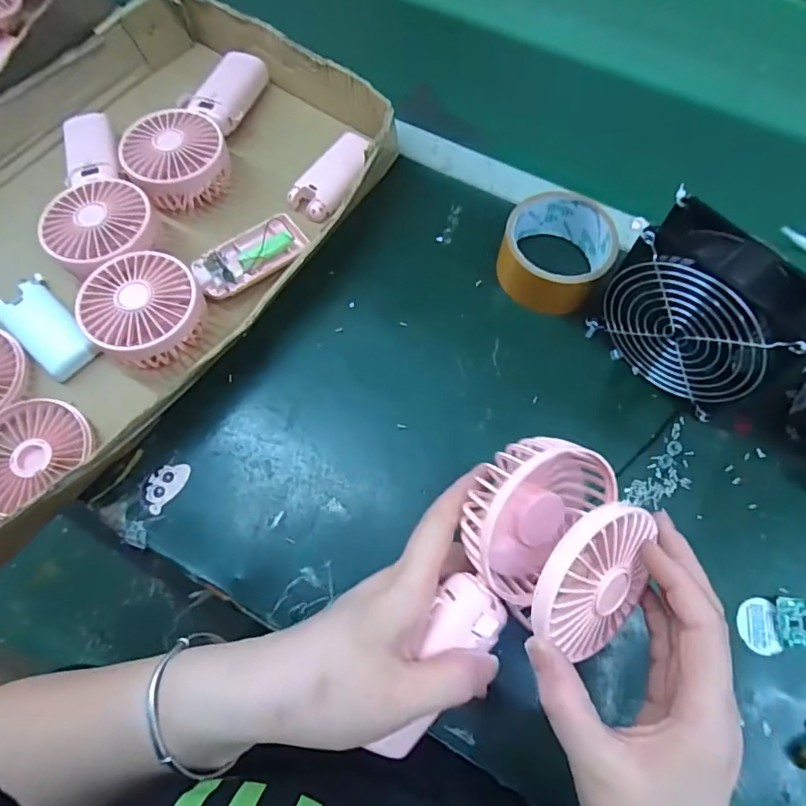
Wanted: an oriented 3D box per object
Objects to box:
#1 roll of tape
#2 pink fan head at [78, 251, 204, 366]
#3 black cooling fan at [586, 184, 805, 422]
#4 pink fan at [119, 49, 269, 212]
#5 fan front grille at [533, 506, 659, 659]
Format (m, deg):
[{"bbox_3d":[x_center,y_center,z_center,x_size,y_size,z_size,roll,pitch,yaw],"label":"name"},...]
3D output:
[{"bbox_3d":[0.127,-0.123,0.413,0.087,0.045,0.089,0,69,1],"label":"roll of tape"},{"bbox_3d":[-0.202,-0.072,0.396,0.081,0.048,0.084,40,75,15],"label":"pink fan head"},{"bbox_3d":[0.205,-0.060,0.351,0.052,0.117,0.116,-40,74,-12],"label":"black cooling fan"},{"bbox_3d":[-0.192,-0.260,0.461,0.082,0.034,0.182,10,70,5],"label":"pink fan"},{"bbox_3d":[0.098,0.094,0.255,0.075,0.014,0.084,-16,109,-22],"label":"fan front grille"}]

